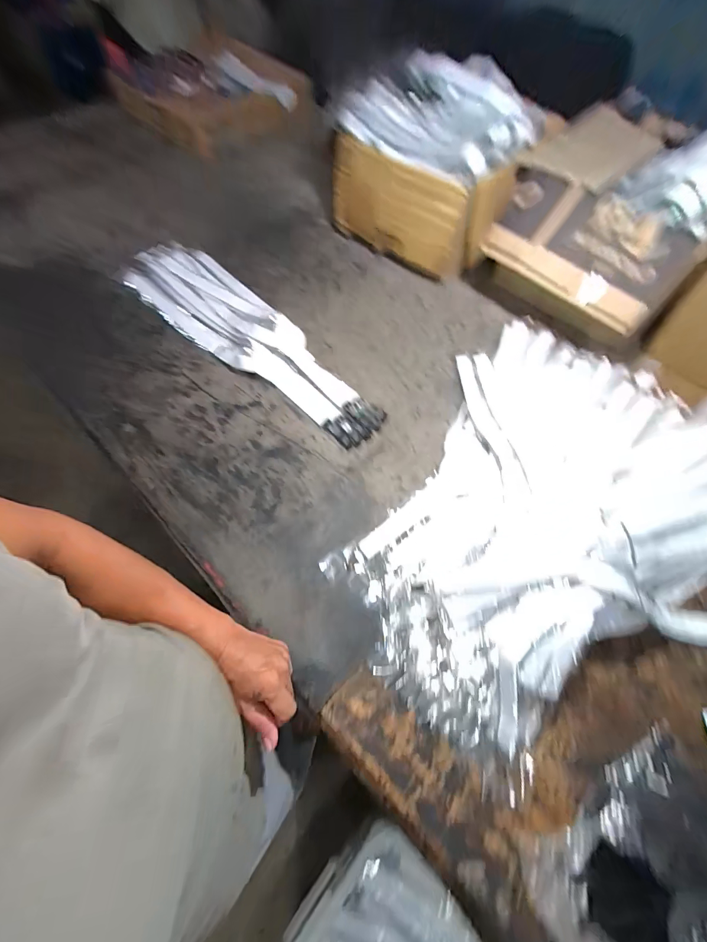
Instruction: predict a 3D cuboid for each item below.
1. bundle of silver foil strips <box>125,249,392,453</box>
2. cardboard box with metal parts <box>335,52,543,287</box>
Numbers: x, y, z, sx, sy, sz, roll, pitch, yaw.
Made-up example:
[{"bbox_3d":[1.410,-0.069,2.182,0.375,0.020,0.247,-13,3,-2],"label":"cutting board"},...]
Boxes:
[{"bbox_3d":[-0.229,-0.292,0.781,0.189,0.047,0.702,-41,71,-20],"label":"bundle of silver foil strips"},{"bbox_3d":[0.177,-0.701,0.887,0.408,0.283,0.325,26,65,11],"label":"cardboard box with metal parts"}]

